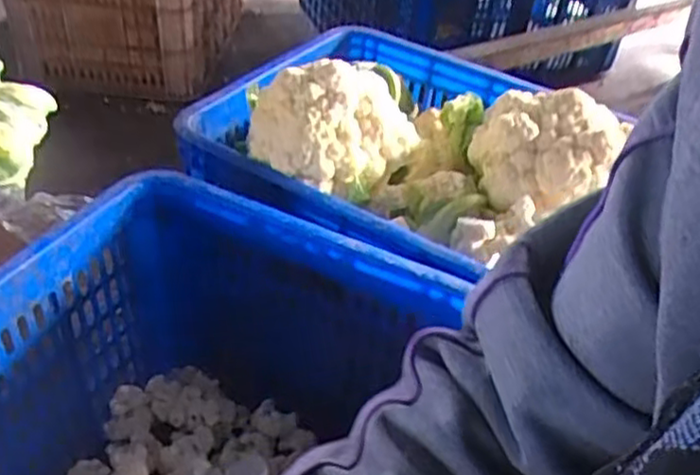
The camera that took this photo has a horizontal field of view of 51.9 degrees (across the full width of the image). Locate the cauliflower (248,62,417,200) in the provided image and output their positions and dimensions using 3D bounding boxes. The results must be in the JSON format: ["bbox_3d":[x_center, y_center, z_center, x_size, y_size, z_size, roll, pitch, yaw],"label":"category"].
[{"bbox_3d":[-0.025,-0.119,0.725,0.136,0.101,0.151,34,47,31],"label":"cauliflower"}]

